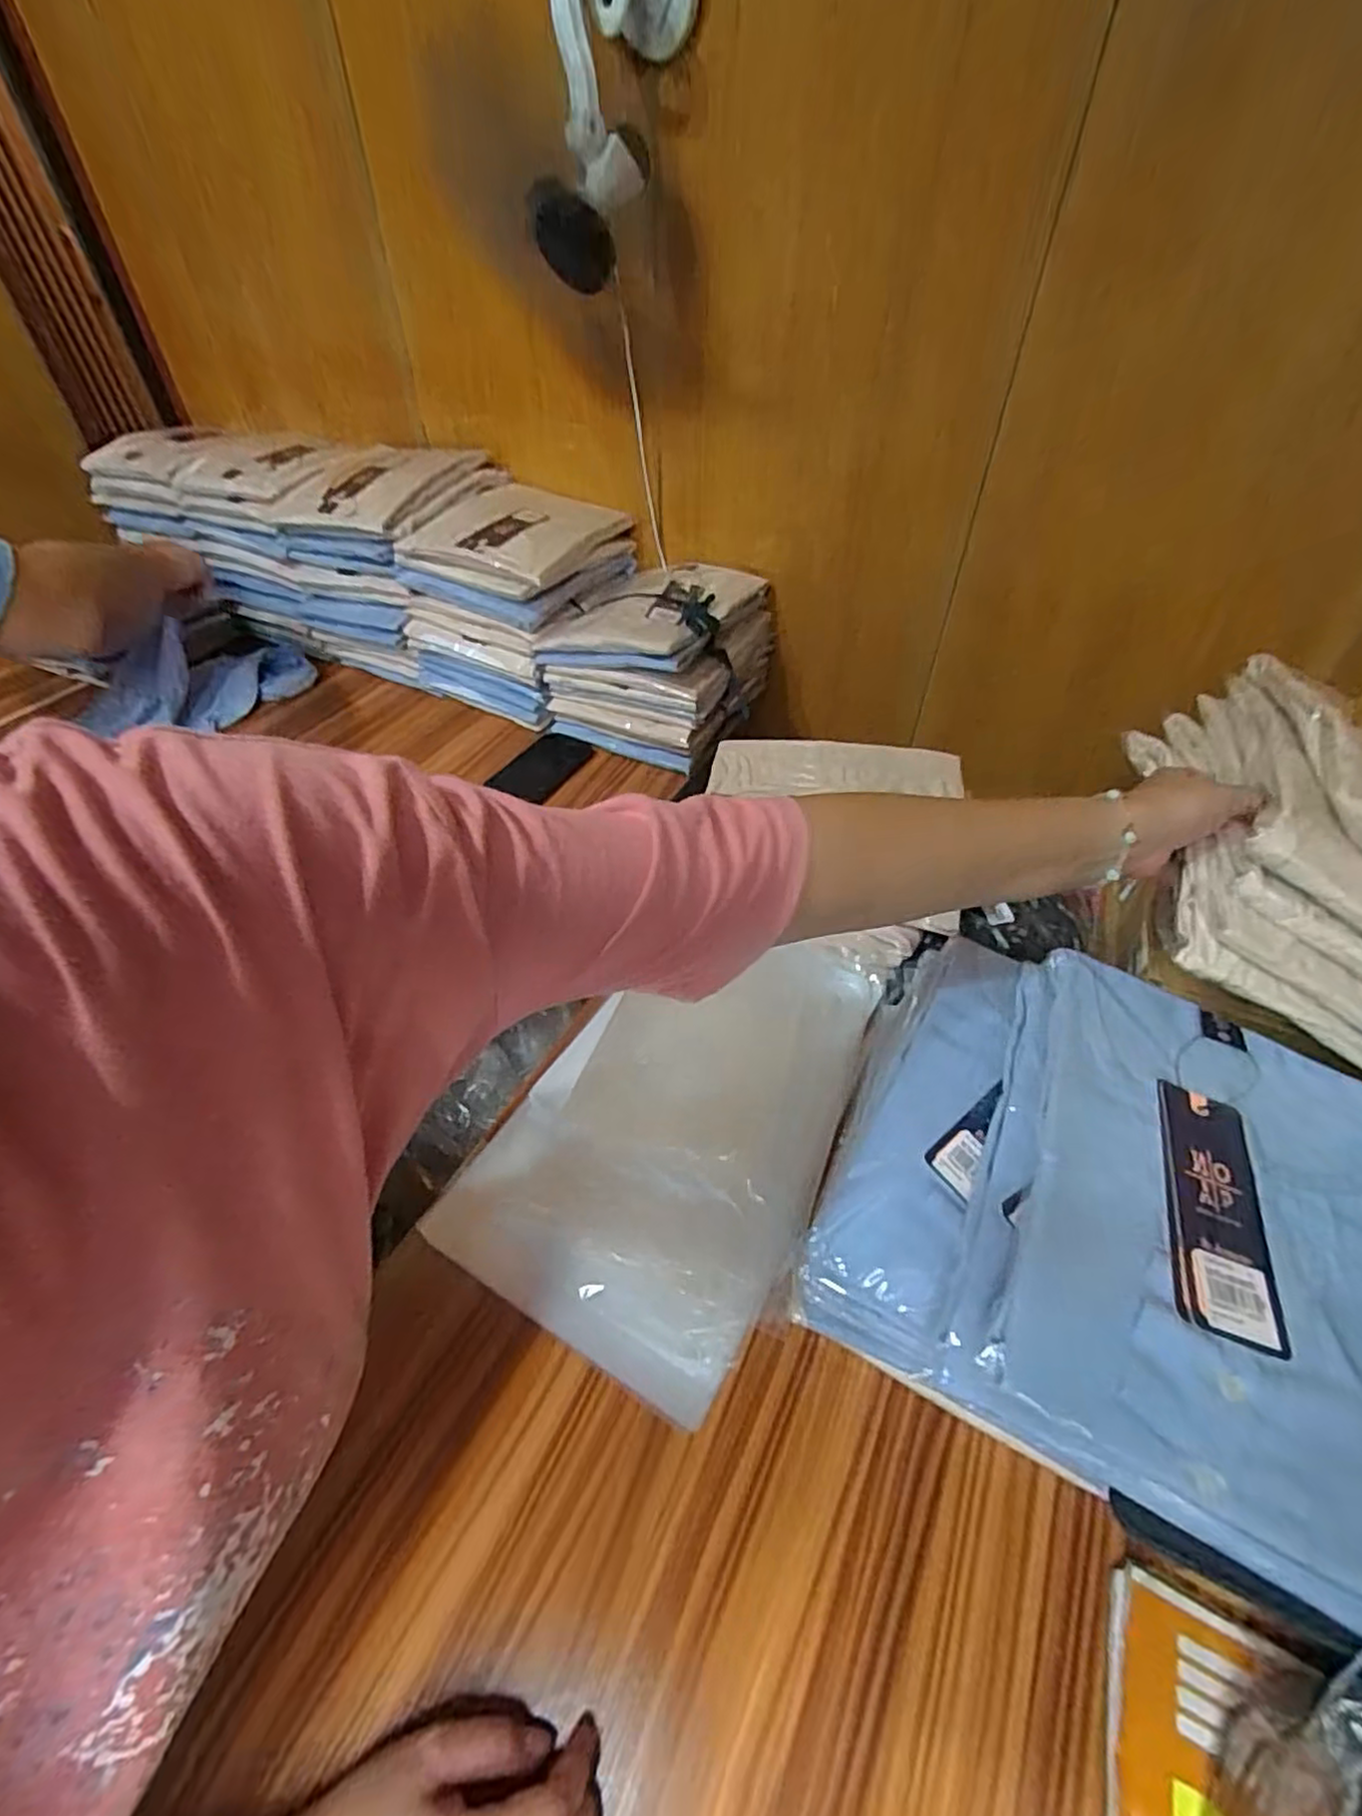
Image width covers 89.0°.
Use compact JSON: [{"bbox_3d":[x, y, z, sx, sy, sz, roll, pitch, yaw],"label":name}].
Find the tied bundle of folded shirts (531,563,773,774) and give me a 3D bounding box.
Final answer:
[{"bbox_3d":[-0.029,-0.351,0.935,0.236,0.143,0.255,20,50,18],"label":"tied bundle of folded shirts"}]

